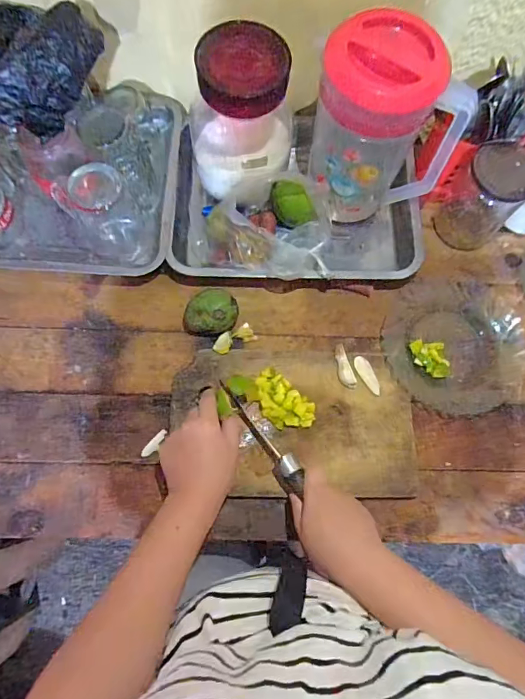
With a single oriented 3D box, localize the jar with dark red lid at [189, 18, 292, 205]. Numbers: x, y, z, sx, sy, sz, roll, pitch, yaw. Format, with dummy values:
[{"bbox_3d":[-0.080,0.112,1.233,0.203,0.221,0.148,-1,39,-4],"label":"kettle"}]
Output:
[{"bbox_3d":[-0.029,-0.270,0.530,0.113,0.161,0.114,1,74,-3],"label":"jar with dark red lid"}]

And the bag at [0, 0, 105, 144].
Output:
[{"bbox_3d":[-0.306,-0.308,0.491,0.241,0.059,0.121,0,74,-3],"label":"bag"}]

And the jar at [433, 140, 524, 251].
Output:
[{"bbox_3d":[0.290,-0.198,0.580,0.081,0.115,0.080,0,76,-1],"label":"jar"}]

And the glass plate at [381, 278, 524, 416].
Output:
[{"bbox_3d":[0.254,-0.009,0.584,0.180,0.019,0.178,0,76,-1],"label":"glass plate"}]

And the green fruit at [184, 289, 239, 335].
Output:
[{"bbox_3d":[-0.067,-0.045,0.574,0.068,0.052,0.053,-1,76,-2],"label":"green fruit"}]

